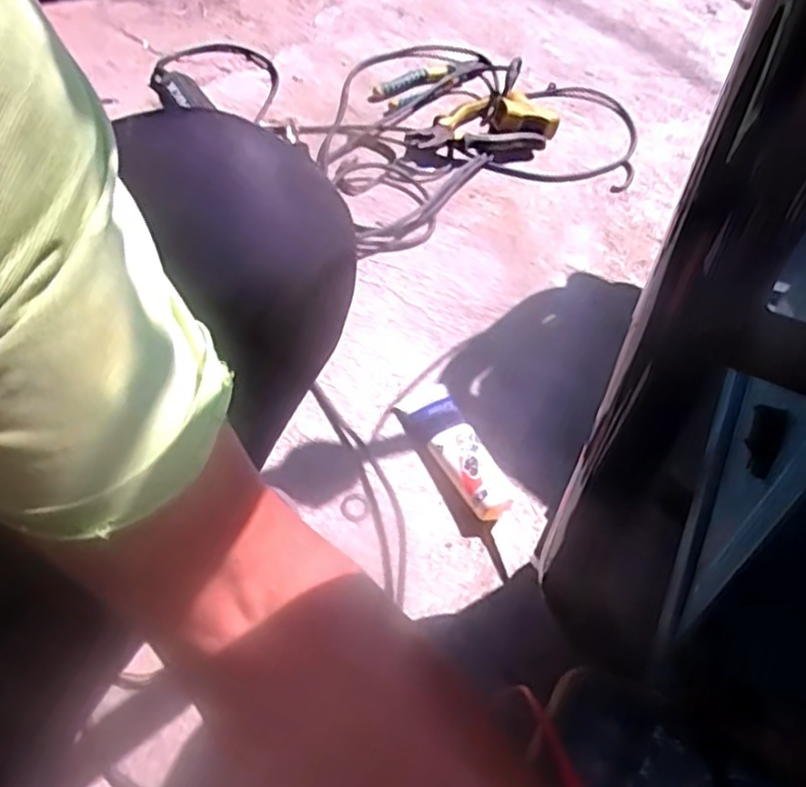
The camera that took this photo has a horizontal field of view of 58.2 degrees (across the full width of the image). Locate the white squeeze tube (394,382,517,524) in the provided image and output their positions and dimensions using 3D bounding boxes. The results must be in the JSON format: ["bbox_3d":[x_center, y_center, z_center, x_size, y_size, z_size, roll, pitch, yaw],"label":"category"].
[{"bbox_3d":[0.058,0.059,0.747,0.058,0.033,0.159,-29,58,-20],"label":"white squeeze tube"}]

